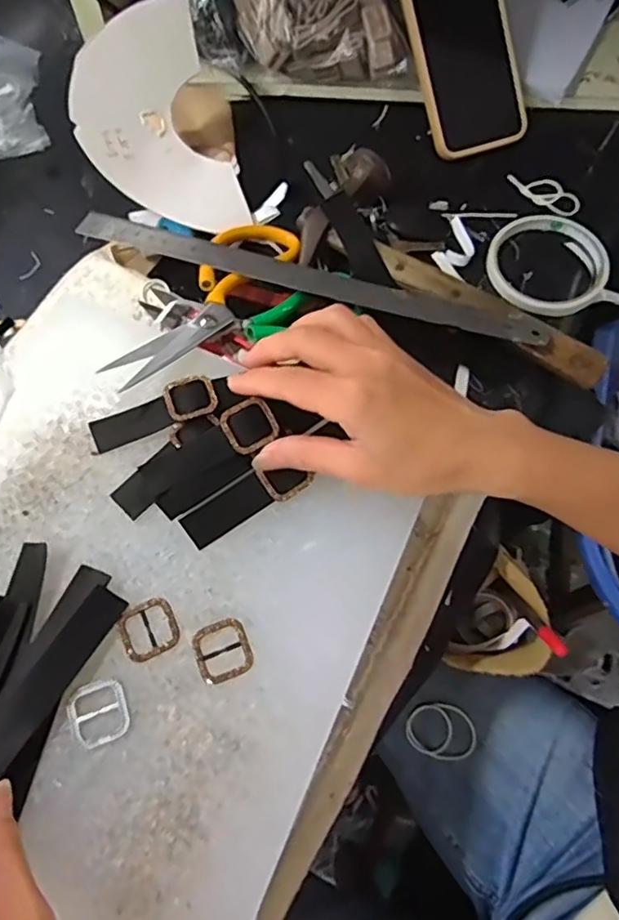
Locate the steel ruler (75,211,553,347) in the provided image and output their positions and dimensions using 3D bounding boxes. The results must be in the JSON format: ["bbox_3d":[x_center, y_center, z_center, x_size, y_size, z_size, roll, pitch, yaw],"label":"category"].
[{"bbox_3d":[0.004,-0.126,0.417,0.321,0.008,0.033,15,50,2],"label":"steel ruler"}]

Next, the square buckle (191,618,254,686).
[{"bbox_3d":[-0.044,0.098,0.309,0.028,0.004,0.028,-22,72,-10],"label":"square buckle"}]

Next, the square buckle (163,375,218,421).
[{"bbox_3d":[-0.070,-0.037,0.351,0.029,0.005,0.027,-19,72,-9],"label":"square buckle"}]

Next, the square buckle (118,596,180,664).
[{"bbox_3d":[-0.083,0.088,0.310,0.029,0.004,0.027,-25,73,-11],"label":"square buckle"}]

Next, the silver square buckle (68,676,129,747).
[{"bbox_3d":[-0.104,0.124,0.296,0.028,0.004,0.029,-21,72,-9],"label":"silver square buckle"}]

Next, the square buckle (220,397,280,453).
[{"bbox_3d":[-0.033,-0.019,0.335,0.029,0.007,0.029,-33,74,-13],"label":"square buckle"}]

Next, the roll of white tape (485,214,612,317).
[{"bbox_3d":[0.178,-0.147,0.450,0.085,0.010,0.083,-18,71,-9],"label":"roll of white tape"}]

